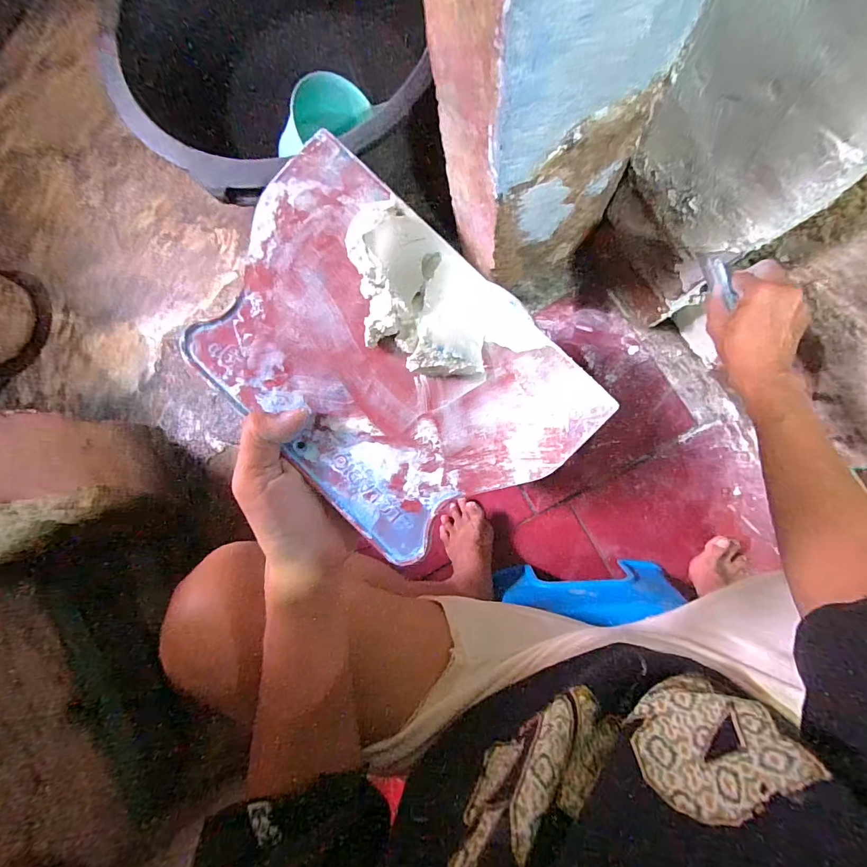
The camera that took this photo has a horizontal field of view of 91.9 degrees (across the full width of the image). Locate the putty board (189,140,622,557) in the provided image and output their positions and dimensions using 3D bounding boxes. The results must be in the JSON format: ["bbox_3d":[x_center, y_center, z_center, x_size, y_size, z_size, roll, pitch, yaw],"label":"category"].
[{"bbox_3d":[-0.029,-0.038,0.215,0.140,0.034,0.202,-44,85,2],"label":"putty board"}]

